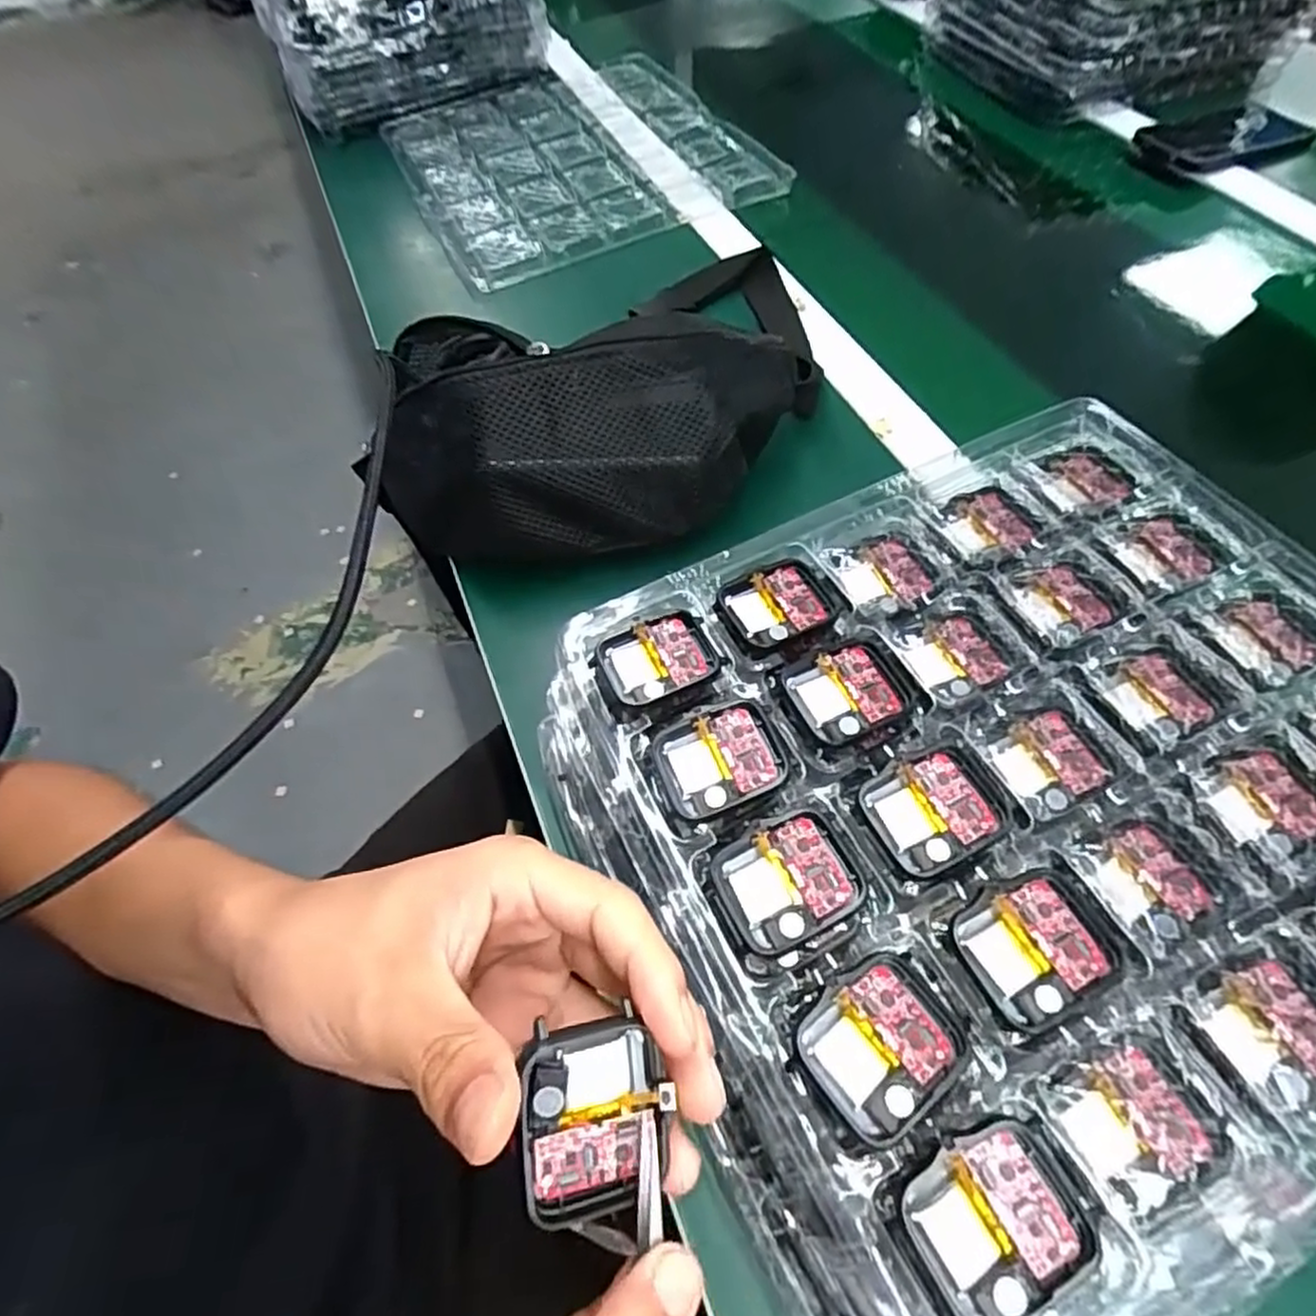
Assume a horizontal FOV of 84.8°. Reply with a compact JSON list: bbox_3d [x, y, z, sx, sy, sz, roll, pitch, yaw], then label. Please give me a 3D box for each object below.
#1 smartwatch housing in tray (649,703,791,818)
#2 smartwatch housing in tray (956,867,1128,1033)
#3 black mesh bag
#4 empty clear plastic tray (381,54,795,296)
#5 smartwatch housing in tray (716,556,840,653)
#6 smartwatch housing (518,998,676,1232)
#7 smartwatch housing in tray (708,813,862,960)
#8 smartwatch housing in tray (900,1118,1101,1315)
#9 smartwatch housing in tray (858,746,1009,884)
[{"bbox_3d":[0.022,0.036,0.257,0.042,0.010,0.037,-19,59,-8],"label":"smartwatch housing in tray"},{"bbox_3d":[0.116,0.087,0.220,0.042,0.006,0.038,-24,60,-11],"label":"smartwatch housing in tray"},{"bbox_3d":[-0.032,-0.148,0.436,0.282,0.099,0.155,-24,60,-11],"label":"black mesh bag"},{"bbox_3d":[-0.084,-0.502,0.727,0.320,0.029,0.335,-23,60,-11],"label":"empty clear plastic tray"},{"bbox_3d":[0.051,-0.022,0.299,0.047,0.006,0.036,-23,60,-10],"label":"smartwatch housing in tray"},{"bbox_3d":[-0.015,0.114,0.178,0.036,0.006,0.044,-8,86,-20],"label":"smartwatch housing"},{"bbox_3d":[0.043,0.072,0.234,0.043,0.011,0.036,-22,59,-10],"label":"smartwatch housing in tray"},{"bbox_3d":[0.089,0.144,0.187,0.046,0.007,0.035,-27,60,-13],"label":"smartwatch housing in tray"},{"bbox_3d":[0.094,0.052,0.245,0.044,0.008,0.037,-24,60,-11],"label":"smartwatch housing in tray"}]

